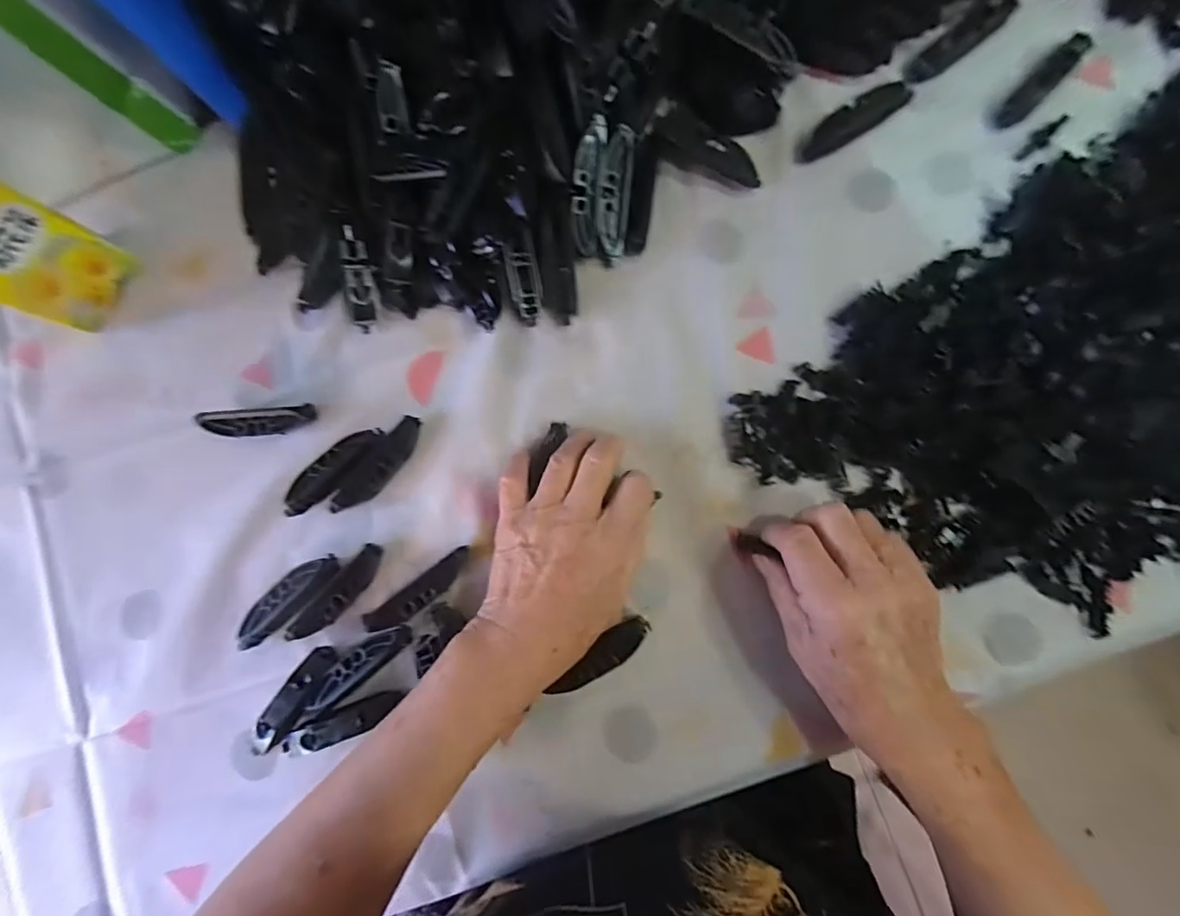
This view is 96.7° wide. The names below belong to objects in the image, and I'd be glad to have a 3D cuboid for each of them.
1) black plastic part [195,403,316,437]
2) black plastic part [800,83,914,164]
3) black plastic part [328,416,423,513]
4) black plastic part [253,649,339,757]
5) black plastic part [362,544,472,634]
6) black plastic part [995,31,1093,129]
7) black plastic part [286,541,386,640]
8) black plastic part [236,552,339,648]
[{"bbox_3d":[-0.231,-0.025,0.362,0.075,0.014,0.021,-5,84,4],"label":"black plastic part"},{"bbox_3d":[0.177,-0.230,0.356,0.079,0.009,0.021,-31,83,1],"label":"black plastic part"},{"bbox_3d":[-0.142,0.007,0.353,0.019,0.017,0.079,41,88,7],"label":"black plastic part"},{"bbox_3d":[-0.191,0.158,0.342,0.019,0.022,0.071,32,87,7],"label":"black plastic part"},{"bbox_3d":[-0.111,0.088,0.343,0.077,0.017,0.018,-37,83,0],"label":"black plastic part"},{"bbox_3d":[0.296,-0.245,0.342,0.018,0.009,0.069,44,102,7],"label":"black plastic part"},{"bbox_3d":[-0.166,0.091,0.346,0.018,0.018,0.078,40,88,7],"label":"black plastic part"},{"bbox_3d":[-0.202,0.094,0.349,0.079,0.016,0.024,-42,83,-1],"label":"black plastic part"}]

